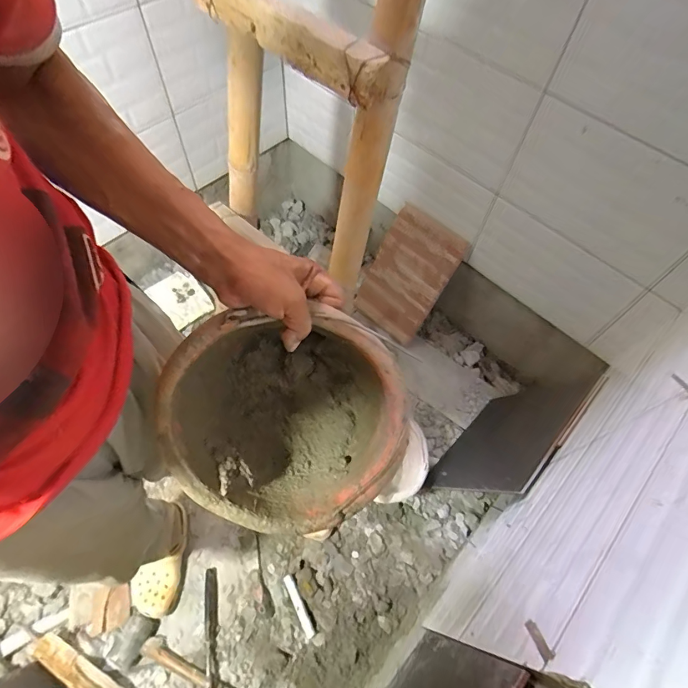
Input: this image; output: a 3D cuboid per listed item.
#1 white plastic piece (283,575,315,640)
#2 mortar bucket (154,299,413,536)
[{"bbox_3d":[-0.113,0.656,1.053,0.023,0.006,0.146,-28,70,-7],"label":"white plastic piece"},{"bbox_3d":[-0.067,0.062,0.524,0.255,0.200,0.255,-1,103,-3],"label":"mortar bucket"}]

